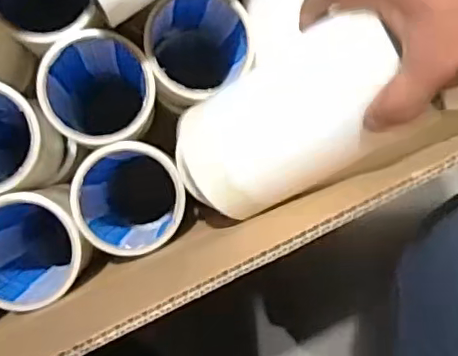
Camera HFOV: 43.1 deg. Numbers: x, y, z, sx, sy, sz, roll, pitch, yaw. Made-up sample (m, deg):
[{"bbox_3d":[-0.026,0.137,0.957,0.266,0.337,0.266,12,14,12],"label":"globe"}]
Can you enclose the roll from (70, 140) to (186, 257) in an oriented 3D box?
[{"bbox_3d":[-0.089,0.014,0.553,0.085,0.216,0.085,0,91,-6],"label":"roll"}]

